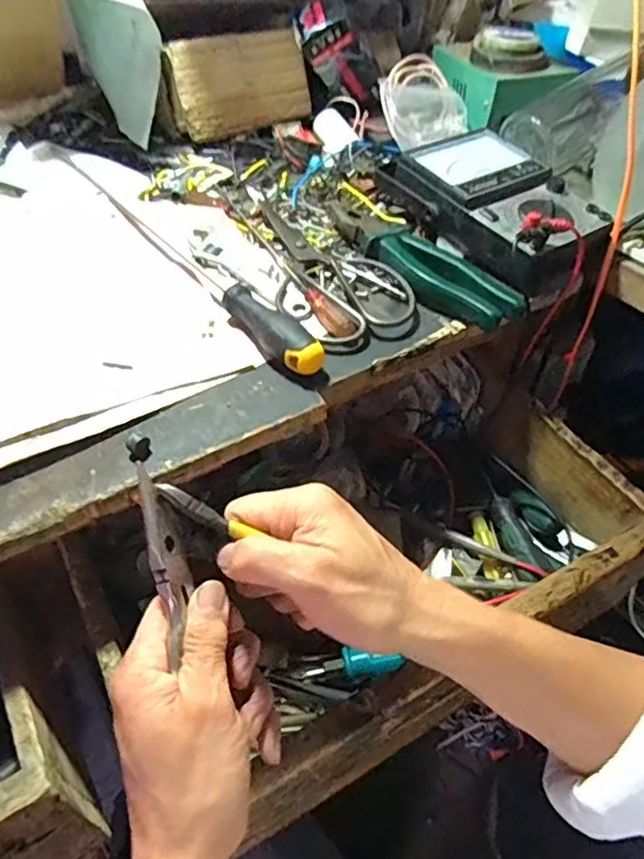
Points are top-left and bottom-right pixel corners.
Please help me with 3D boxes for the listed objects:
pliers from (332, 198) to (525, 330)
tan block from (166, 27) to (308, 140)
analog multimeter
[{"bbox_3d":[0.078,-0.151,0.517,0.072,0.018,0.211,-26,53,-25],"label":"pliers"},{"bbox_3d":[-0.085,-0.348,0.624,0.135,0.084,0.035,-19,37,-17],"label":"tan block"},{"bbox_3d":[0.155,-0.196,0.537,0.121,0.044,0.177,-26,55,-23],"label":"analog multimeter"}]

